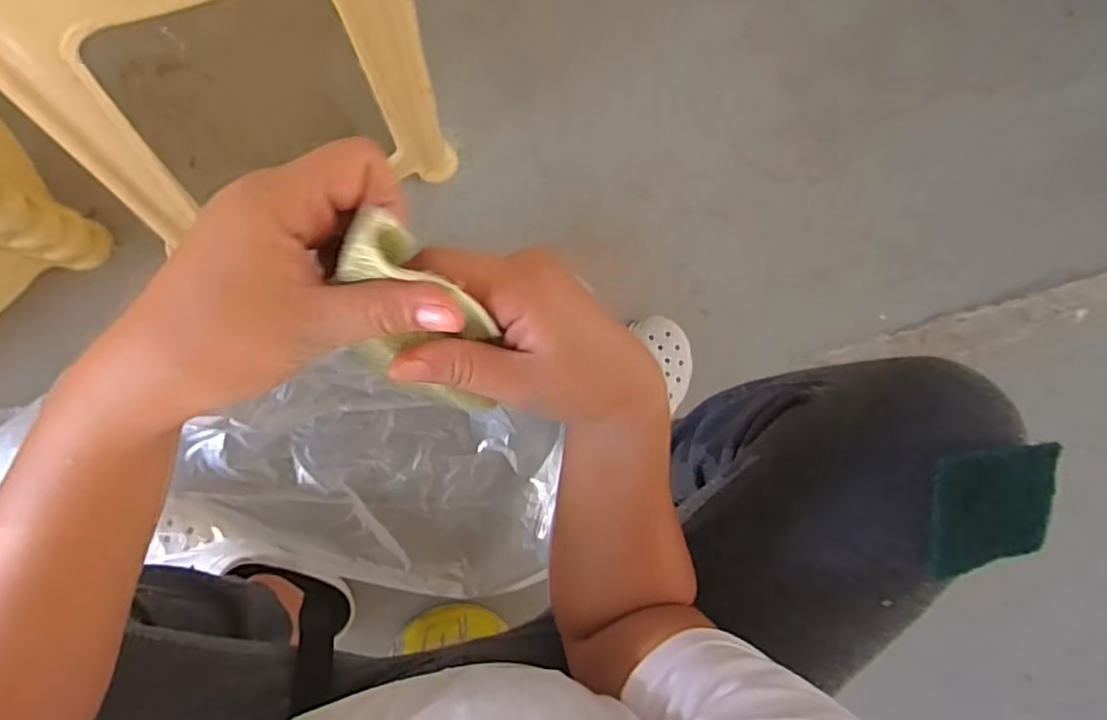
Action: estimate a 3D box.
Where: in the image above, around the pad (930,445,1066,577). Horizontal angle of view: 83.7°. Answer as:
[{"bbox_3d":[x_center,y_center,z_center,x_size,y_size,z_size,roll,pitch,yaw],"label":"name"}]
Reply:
[{"bbox_3d":[0.254,0.086,0.354,0.074,0.007,0.075,-10,109,-9],"label":"pad"}]

